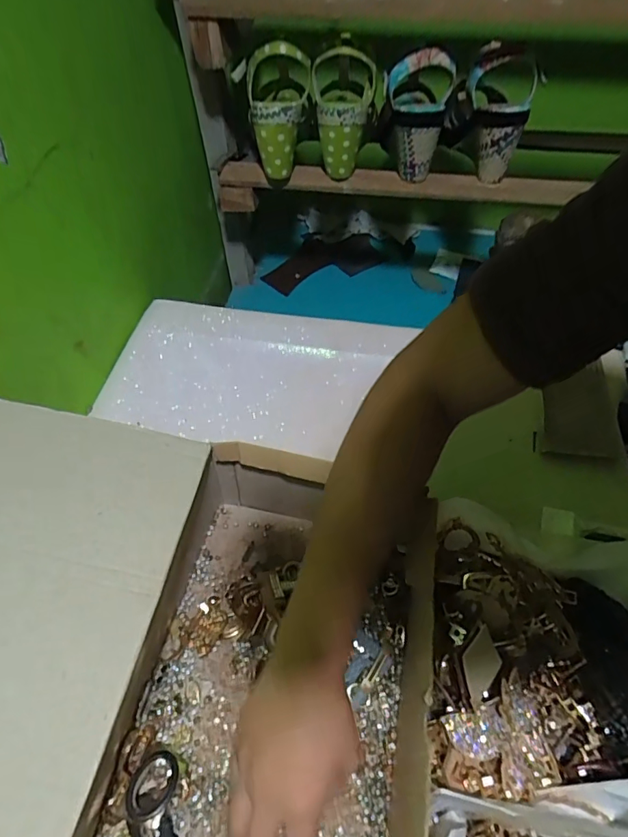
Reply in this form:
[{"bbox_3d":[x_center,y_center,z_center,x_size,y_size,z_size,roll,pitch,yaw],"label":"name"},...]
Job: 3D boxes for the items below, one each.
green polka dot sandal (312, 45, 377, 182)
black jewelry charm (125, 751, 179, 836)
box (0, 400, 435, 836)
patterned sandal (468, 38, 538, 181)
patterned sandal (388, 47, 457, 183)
[{"bbox_3d":[0.037,-0.383,0.629,0.080,0.132,0.067,1,53,2],"label":"green polka dot sandal"},{"bbox_3d":[-0.118,0.285,0.359,0.034,0.015,0.067,-8,53,-4],"label":"black jewelry charm"},{"bbox_3d":[-0.121,0.181,0.365,0.378,0.135,0.341,7,53,7],"label":"box"},{"bbox_3d":[0.229,-0.375,0.607,0.080,0.149,0.070,-16,28,-11],"label":"patterned sandal"},{"bbox_3d":[0.126,-0.377,0.612,0.073,0.137,0.069,10,55,7],"label":"patterned sandal"}]

